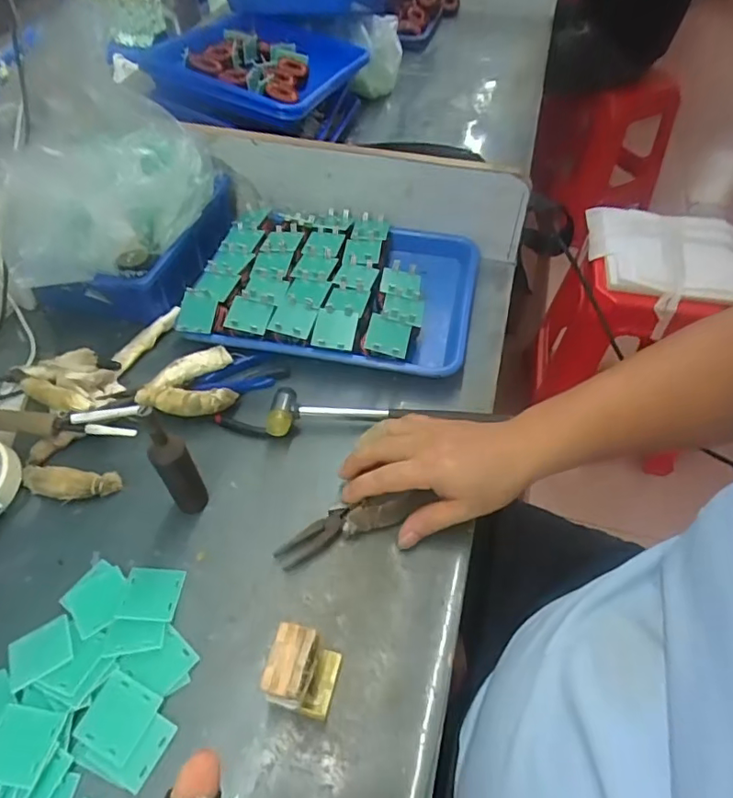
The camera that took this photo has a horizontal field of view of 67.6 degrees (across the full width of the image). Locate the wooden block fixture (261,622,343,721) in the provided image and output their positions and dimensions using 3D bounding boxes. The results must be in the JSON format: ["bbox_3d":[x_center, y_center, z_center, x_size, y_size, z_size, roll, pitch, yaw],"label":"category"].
[{"bbox_3d":[-0.046,0.201,0.401,0.046,0.056,0.050,10,52,8],"label":"wooden block fixture"}]

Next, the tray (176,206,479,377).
[{"bbox_3d":[-0.028,-0.145,0.670,0.312,0.060,0.250,10,52,8],"label":"tray"}]

